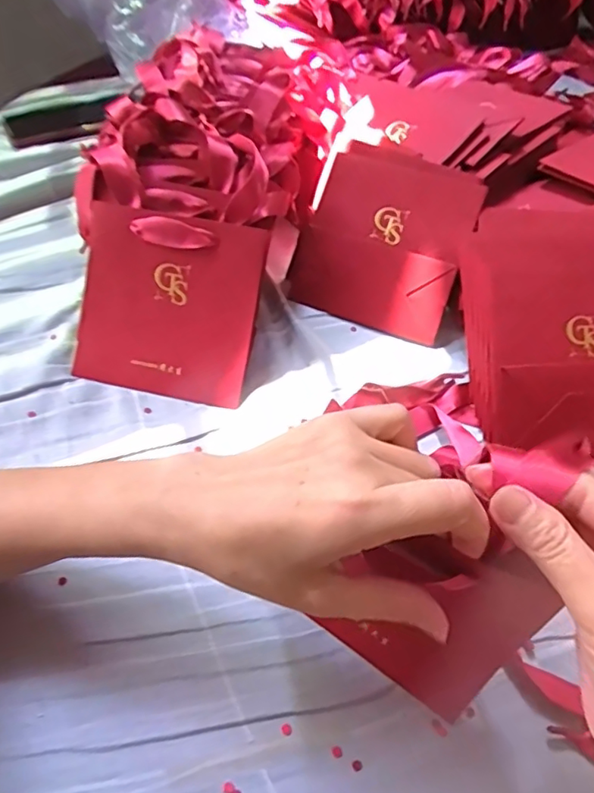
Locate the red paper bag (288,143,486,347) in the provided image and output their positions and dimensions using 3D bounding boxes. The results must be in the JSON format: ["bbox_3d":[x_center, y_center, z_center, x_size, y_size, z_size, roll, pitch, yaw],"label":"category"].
[{"bbox_3d":[0.078,-0.140,0.501,0.143,0.017,0.152,22,98,19],"label":"red paper bag"}]

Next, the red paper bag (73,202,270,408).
[{"bbox_3d":[-0.104,-0.072,0.443,0.141,0.136,0.018,12,11,8],"label":"red paper bag"}]

